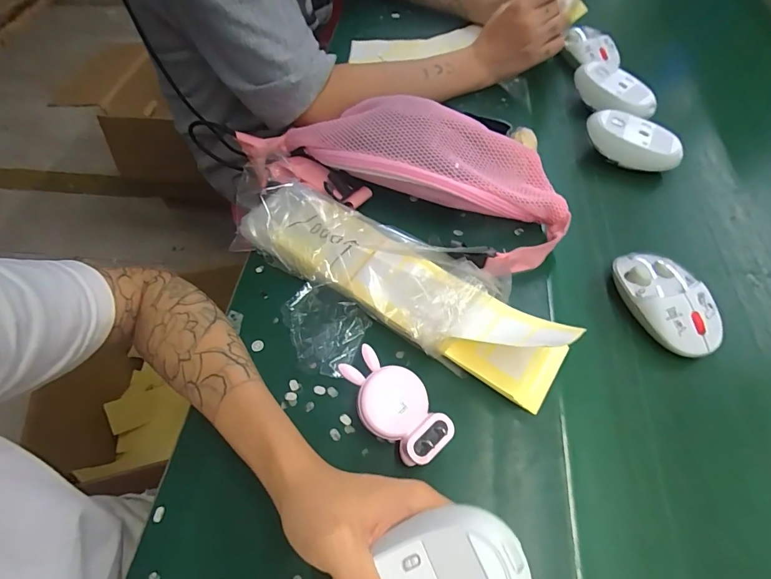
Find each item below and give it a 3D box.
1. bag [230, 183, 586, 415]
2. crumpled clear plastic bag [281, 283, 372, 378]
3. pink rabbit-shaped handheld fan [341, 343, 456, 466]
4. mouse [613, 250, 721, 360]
[{"bbox_3d":[0.006,-0.011,0.360,0.310,0.064,0.097,25,62,17],"label":"bag"},{"bbox_3d":[-0.049,0.032,0.341,0.057,0.052,0.069,33,65,21],"label":"crumpled clear plastic bag"},{"bbox_3d":[0.006,0.089,0.312,0.049,0.033,0.092,-37,63,-19],"label":"pink rabbit-shaped handheld fan"},{"bbox_3d":[0.245,0.009,0.362,0.066,0.031,0.102,-7,57,-2],"label":"mouse"}]

